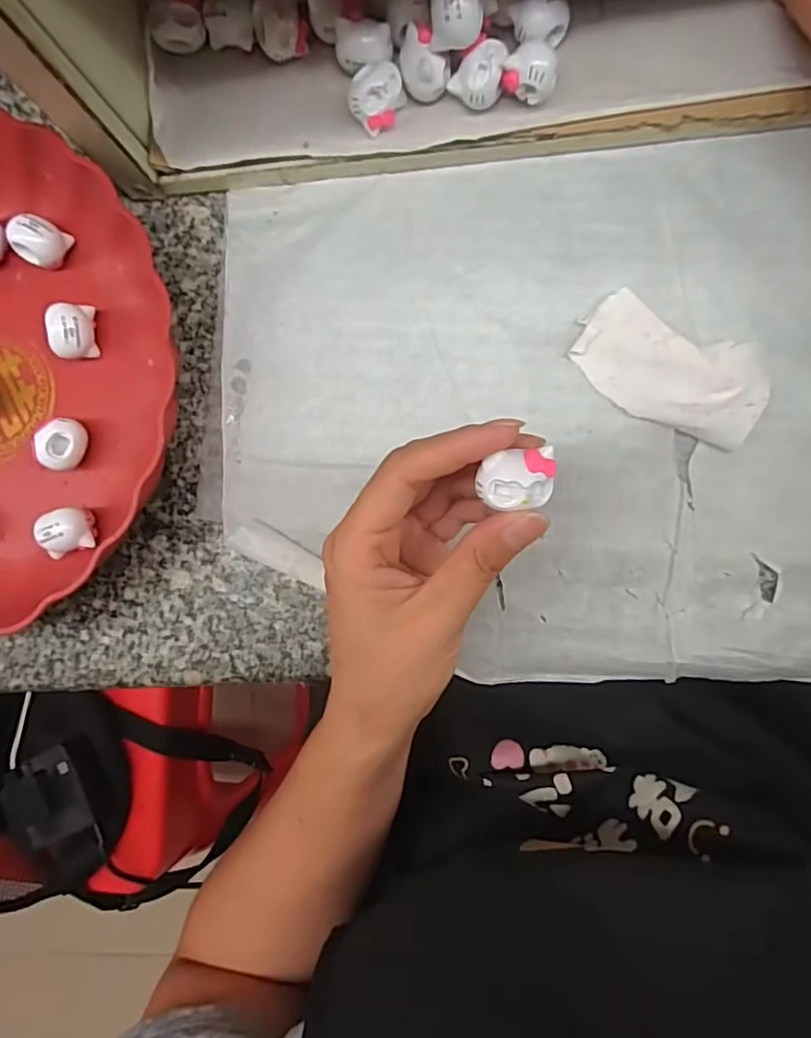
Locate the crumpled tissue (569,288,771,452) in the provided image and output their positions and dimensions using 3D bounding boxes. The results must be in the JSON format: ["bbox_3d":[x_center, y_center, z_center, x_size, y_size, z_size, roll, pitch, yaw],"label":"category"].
[{"bbox_3d":[0.116,-0.066,0.264,0.081,0.011,0.044,27,94,7],"label":"crumpled tissue"}]

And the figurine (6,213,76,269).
[{"bbox_3d":[-0.181,-0.137,0.296,0.018,0.021,0.021,33,94,7],"label":"figurine"}]

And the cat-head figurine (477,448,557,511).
[{"bbox_3d":[0.037,-0.013,0.197,0.026,0.009,0.019,-6,89,8],"label":"cat-head figurine"}]

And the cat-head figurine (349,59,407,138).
[{"bbox_3d":[-0.012,-0.185,0.265,0.020,0.021,0.023,9,91,8],"label":"cat-head figurine"}]

